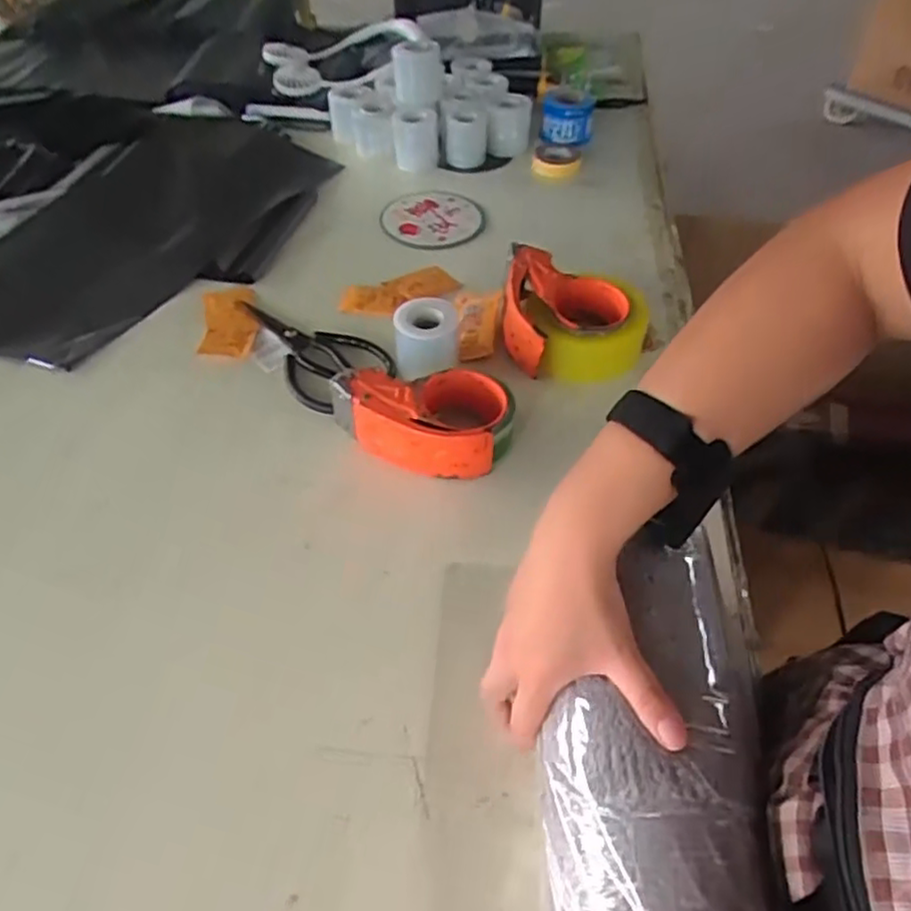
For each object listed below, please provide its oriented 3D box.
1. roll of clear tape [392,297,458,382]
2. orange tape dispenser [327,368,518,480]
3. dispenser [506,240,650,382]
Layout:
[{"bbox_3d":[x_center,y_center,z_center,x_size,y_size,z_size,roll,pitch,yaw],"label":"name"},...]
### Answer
[{"bbox_3d":[-0.029,-0.123,0.706,0.062,0.066,0.062,0,49,-1],"label":"roll of clear tape"},{"bbox_3d":[-0.031,-0.035,0.633,0.166,0.059,0.095,4,49,3],"label":"orange tape dispenser"},{"bbox_3d":[0.119,-0.150,0.751,0.136,0.087,0.142,0,49,0],"label":"dispenser"}]

